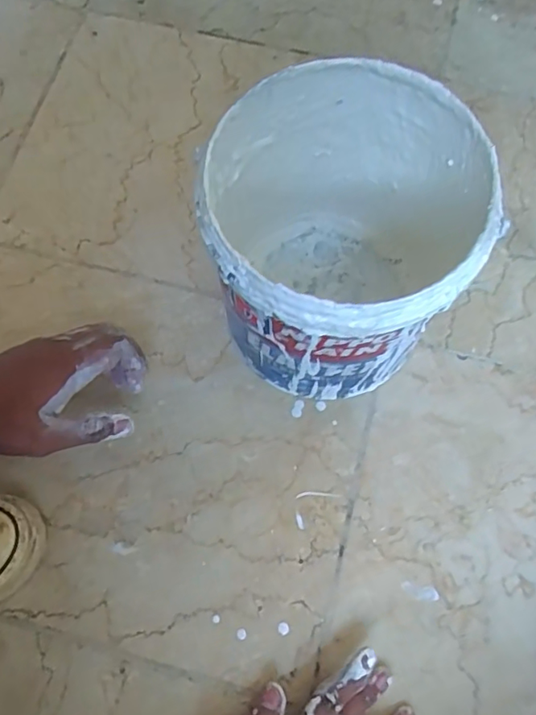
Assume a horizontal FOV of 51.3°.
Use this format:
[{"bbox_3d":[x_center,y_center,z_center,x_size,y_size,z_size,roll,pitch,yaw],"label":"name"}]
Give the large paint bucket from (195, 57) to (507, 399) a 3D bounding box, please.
[{"bbox_3d":[0.050,-0.074,0.416,0.174,0.188,0.176,-1,71,2],"label":"large paint bucket"}]

